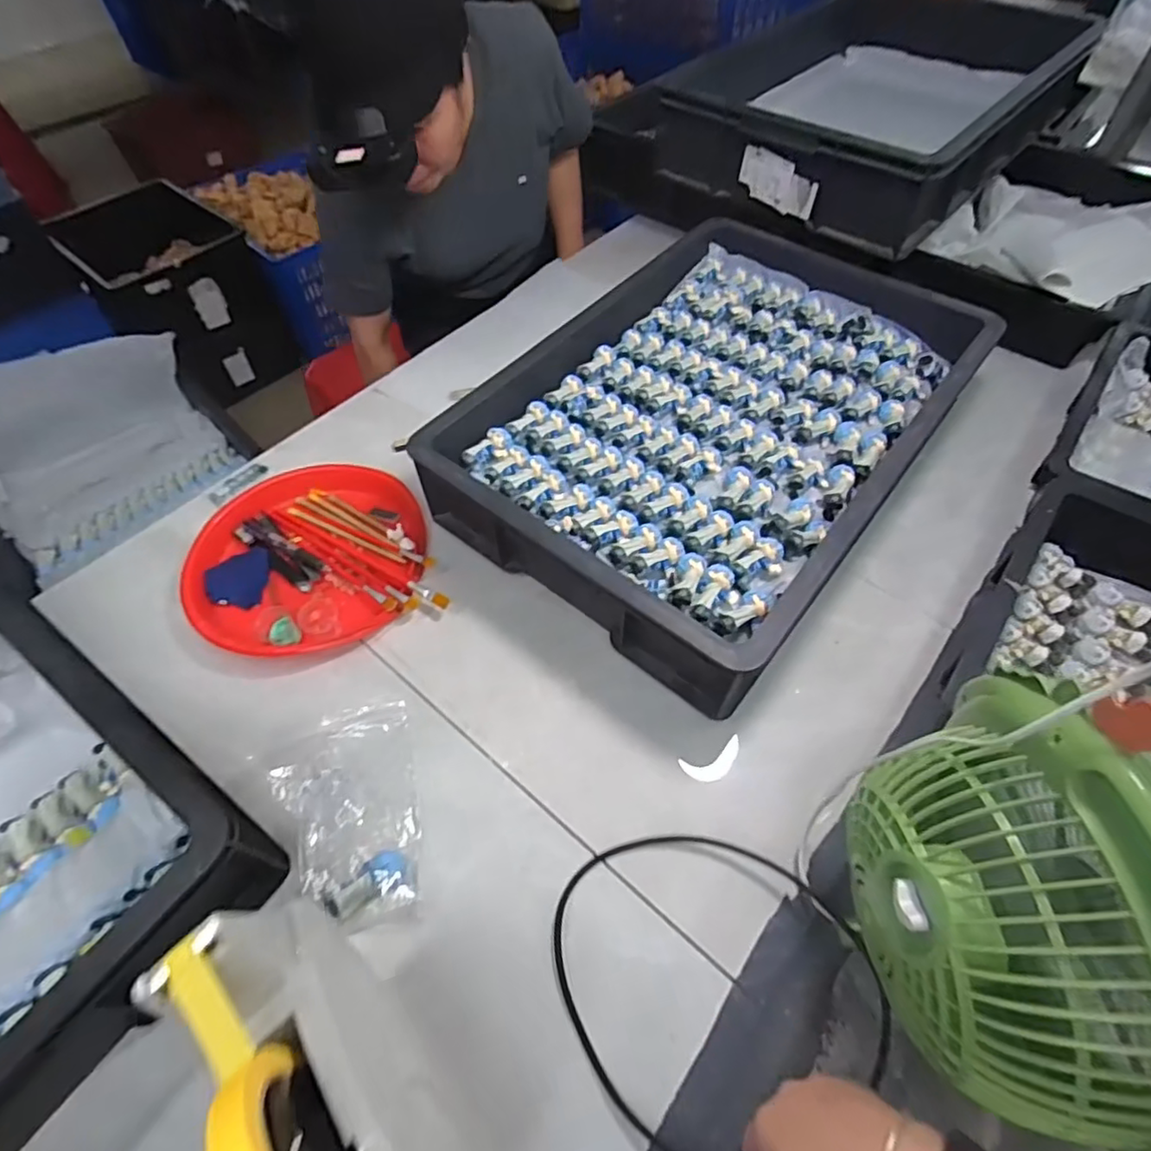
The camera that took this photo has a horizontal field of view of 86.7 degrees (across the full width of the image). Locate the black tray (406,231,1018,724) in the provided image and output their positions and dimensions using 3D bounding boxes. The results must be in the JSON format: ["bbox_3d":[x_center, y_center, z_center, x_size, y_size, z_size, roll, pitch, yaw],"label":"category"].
[{"bbox_3d":[0.165,-0.187,0.714,0.412,0.126,0.594,35,63,21],"label":"black tray"}]

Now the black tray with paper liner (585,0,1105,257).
[{"bbox_3d":[0.412,-0.668,0.875,0.435,0.127,0.549,37,64,24],"label":"black tray with paper liner"}]

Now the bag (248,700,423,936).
[{"bbox_3d":[-0.196,0.198,0.515,0.116,0.029,0.181,-15,56,-8],"label":"bag"}]

